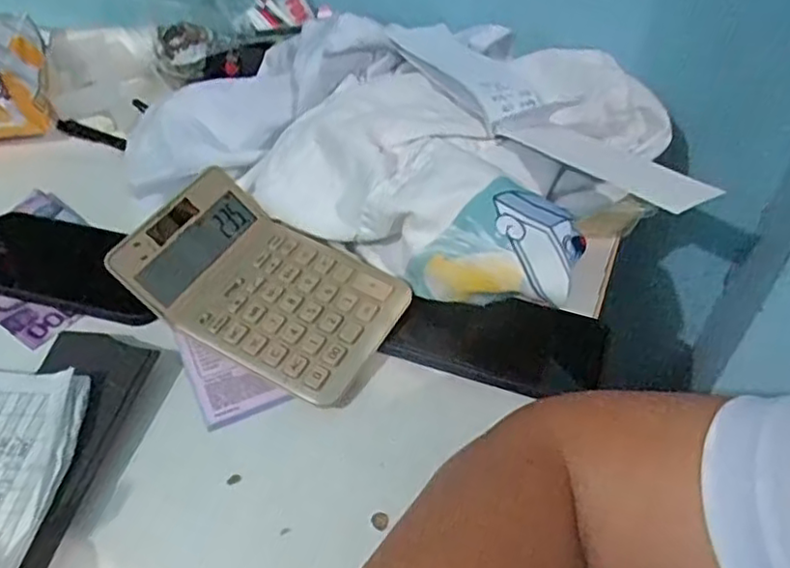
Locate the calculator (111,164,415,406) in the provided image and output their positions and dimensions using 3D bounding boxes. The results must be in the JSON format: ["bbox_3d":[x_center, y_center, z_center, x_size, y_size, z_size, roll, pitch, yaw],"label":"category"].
[{"bbox_3d":[-0.089,-0.004,0.431,0.182,0.024,0.112,33,57,13],"label":"calculator"}]

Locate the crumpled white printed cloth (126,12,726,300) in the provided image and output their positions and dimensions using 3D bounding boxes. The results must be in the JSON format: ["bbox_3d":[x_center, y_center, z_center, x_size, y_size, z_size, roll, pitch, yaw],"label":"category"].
[{"bbox_3d":[0.019,-0.123,0.504,0.376,0.078,0.248,22,49,16],"label":"crumpled white printed cloth"}]

